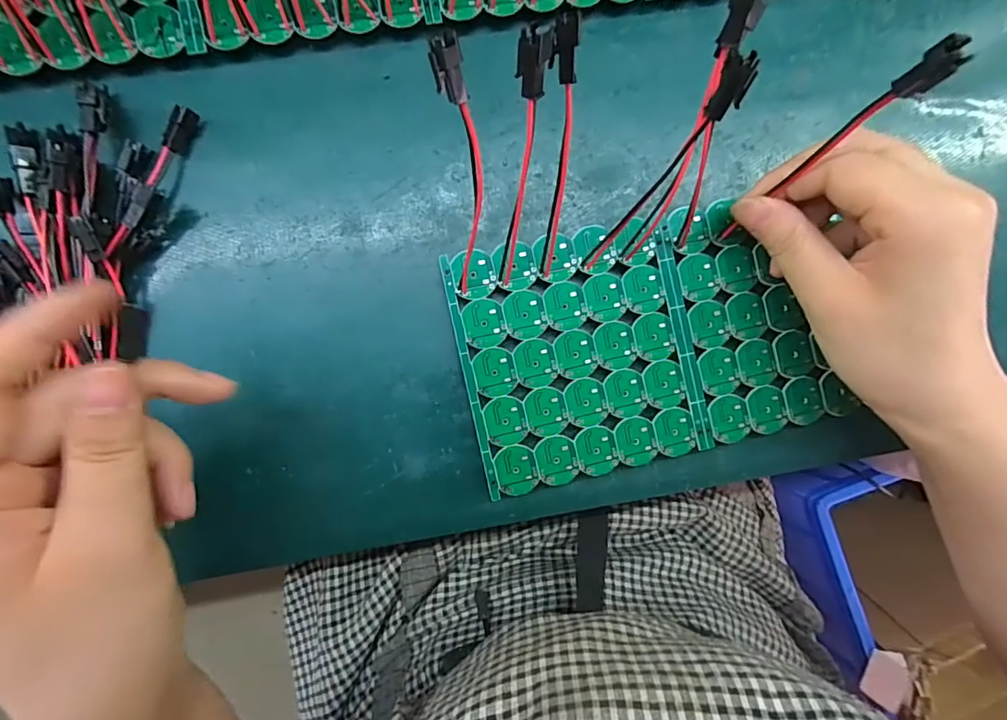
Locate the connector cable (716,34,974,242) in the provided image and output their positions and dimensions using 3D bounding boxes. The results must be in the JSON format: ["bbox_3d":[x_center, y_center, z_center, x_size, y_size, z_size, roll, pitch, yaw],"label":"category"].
[{"bbox_3d":[0.113,-0.072,0.186,0.008,0.104,0.008,29,71,-3],"label":"connector cable"}]

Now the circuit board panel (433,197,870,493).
[{"bbox_3d":[0.063,-0.009,0.230,0.162,0.004,0.106,-12,90,-4],"label":"circuit board panel"}]

